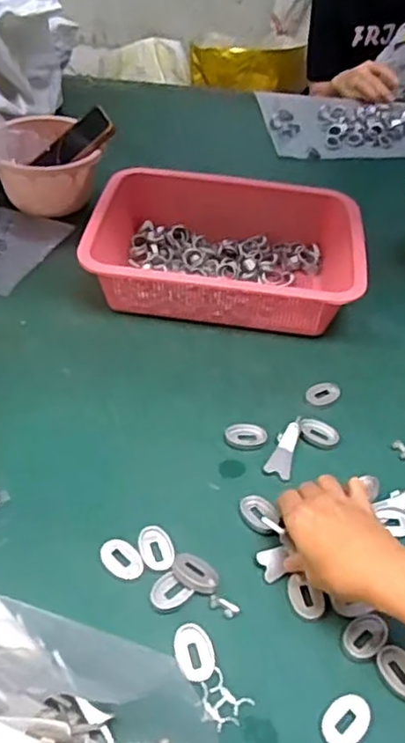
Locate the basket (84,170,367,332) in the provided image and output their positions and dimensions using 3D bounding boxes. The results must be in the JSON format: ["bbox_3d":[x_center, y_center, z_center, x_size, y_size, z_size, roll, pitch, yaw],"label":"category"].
[{"bbox_3d":[0.032,-0.141,0.769,0.302,0.076,0.221,10,44,5],"label":"basket"}]

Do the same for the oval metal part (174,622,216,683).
[{"bbox_3d":[-0.005,0.196,0.459,0.027,0.006,0.038,-8,46,-14],"label":"oval metal part"}]

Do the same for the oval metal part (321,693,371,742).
[{"bbox_3d":[0.096,0.231,0.434,0.039,0.004,0.026,-31,54,-31],"label":"oval metal part"}]

